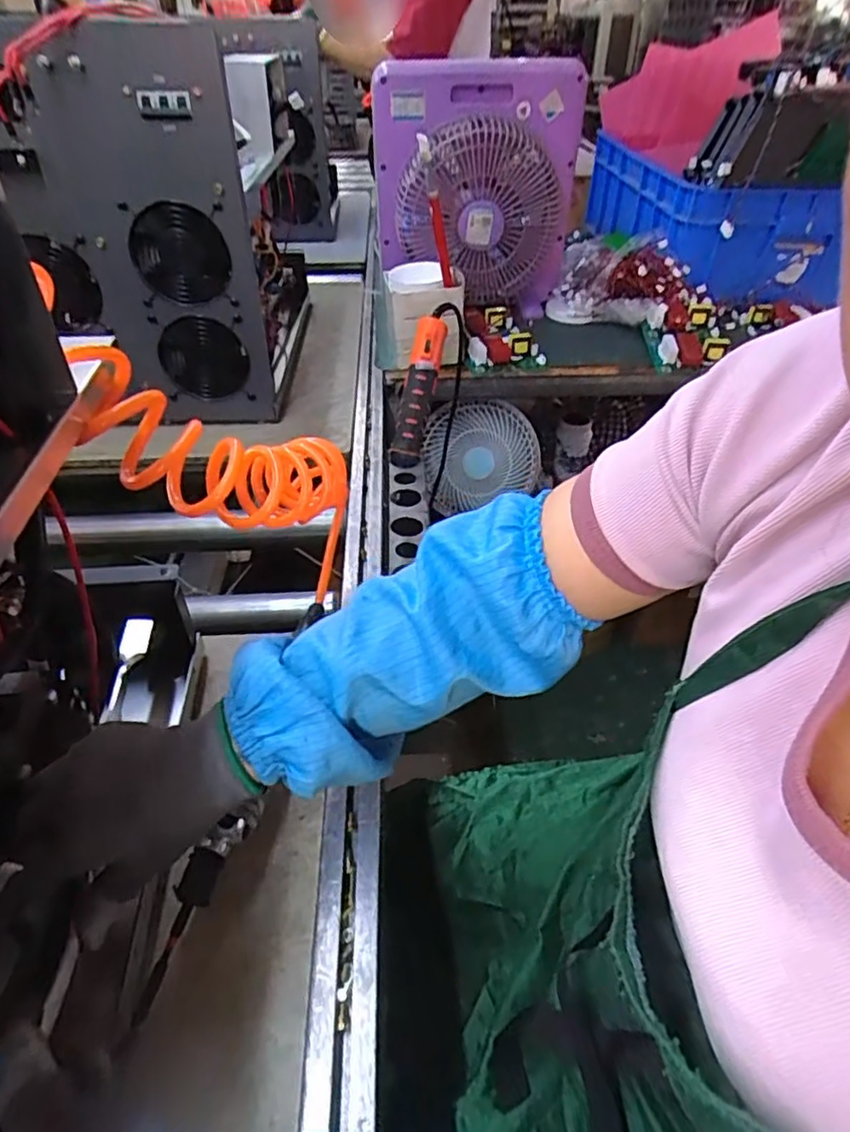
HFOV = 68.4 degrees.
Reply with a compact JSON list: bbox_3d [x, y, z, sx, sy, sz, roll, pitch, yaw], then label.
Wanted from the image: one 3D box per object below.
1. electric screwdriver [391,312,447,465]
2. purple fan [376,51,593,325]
[{"bbox_3d":[-0.008,-0.235,0.855,0.040,0.198,0.049,24,21,29],"label":"electric screwdriver"},{"bbox_3d":[0.091,-0.592,0.994,0.323,0.334,0.104,-13,38,-21],"label":"purple fan"}]

